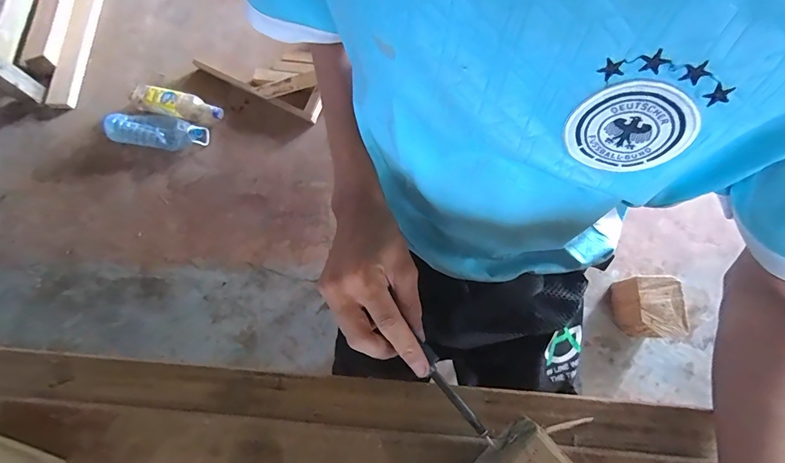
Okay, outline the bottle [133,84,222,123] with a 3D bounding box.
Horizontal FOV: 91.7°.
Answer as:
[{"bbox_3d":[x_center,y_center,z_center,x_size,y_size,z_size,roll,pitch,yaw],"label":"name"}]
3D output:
[{"bbox_3d":[-0.672,-0.399,1.199,0.268,0.067,0.071,10,75,4],"label":"bottle"}]

